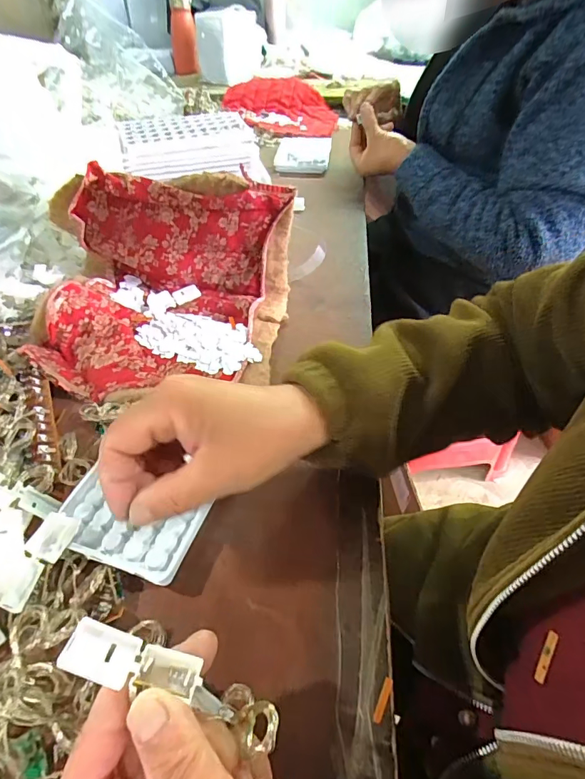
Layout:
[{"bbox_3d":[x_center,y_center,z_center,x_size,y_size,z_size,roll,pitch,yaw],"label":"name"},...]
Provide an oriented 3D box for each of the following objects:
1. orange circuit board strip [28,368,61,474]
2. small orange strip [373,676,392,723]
[{"bbox_3d":[-0.201,0.024,0.348,0.015,0.015,0.097,-18,48,-18],"label":"orange circuit board strip"},{"bbox_3d":[0.048,0.165,0.229,0.004,0.004,0.022,20,48,18],"label":"small orange strip"}]

